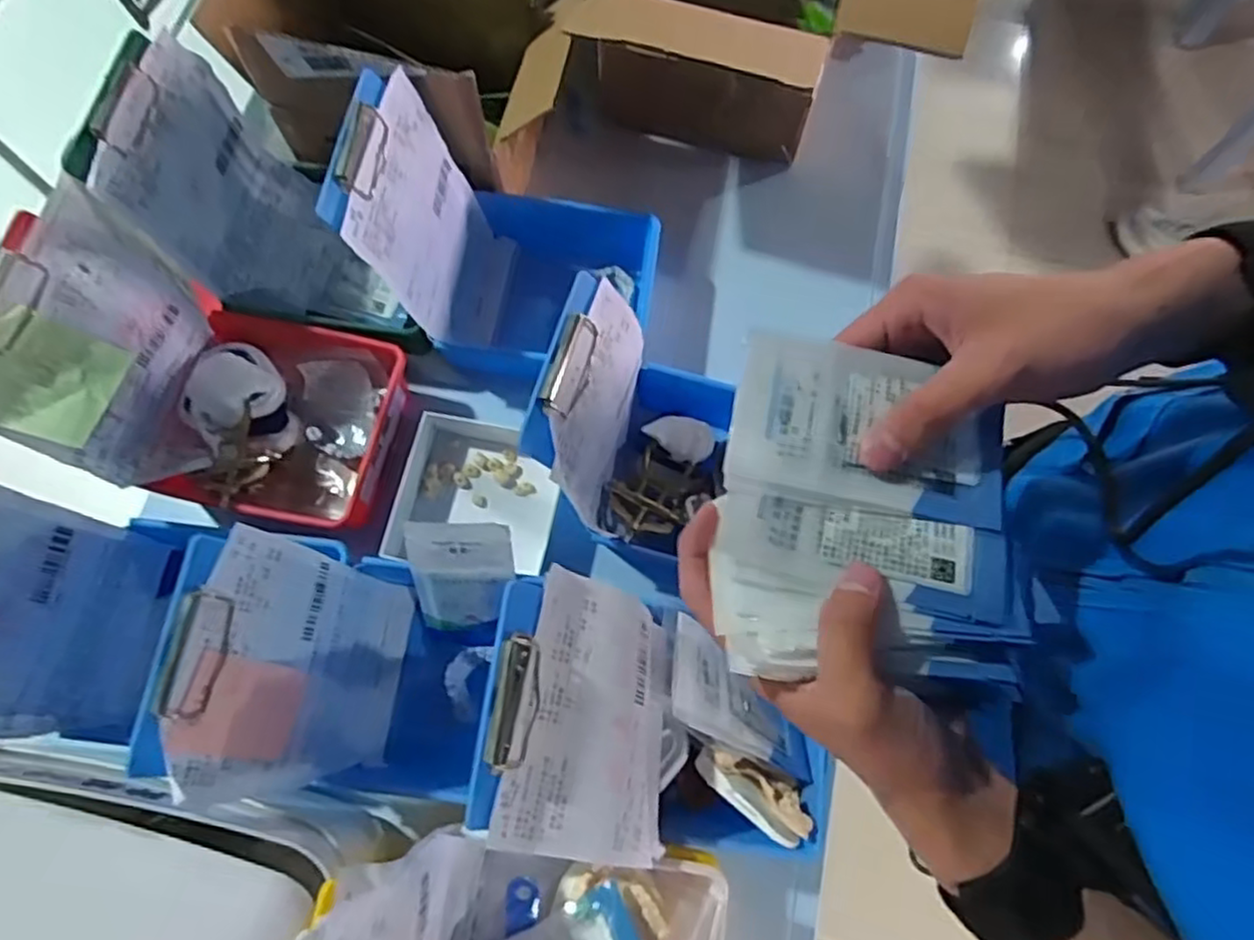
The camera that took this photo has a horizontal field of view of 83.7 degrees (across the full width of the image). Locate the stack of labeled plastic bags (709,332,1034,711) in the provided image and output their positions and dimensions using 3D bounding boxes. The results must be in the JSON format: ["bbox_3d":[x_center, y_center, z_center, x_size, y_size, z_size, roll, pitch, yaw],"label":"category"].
[{"bbox_3d":[0.110,0.019,0.311,0.134,0.024,0.143,10,73,2],"label":"stack of labeled plastic bags"}]

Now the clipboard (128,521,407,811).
[{"bbox_3d":[-0.208,0.124,0.446,0.028,0.201,0.137,2,71,12],"label":"clipboard"}]

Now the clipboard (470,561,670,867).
[{"bbox_3d":[-0.022,0.141,0.404,0.141,0.022,0.144,27,62,-36],"label":"clipboard"}]

